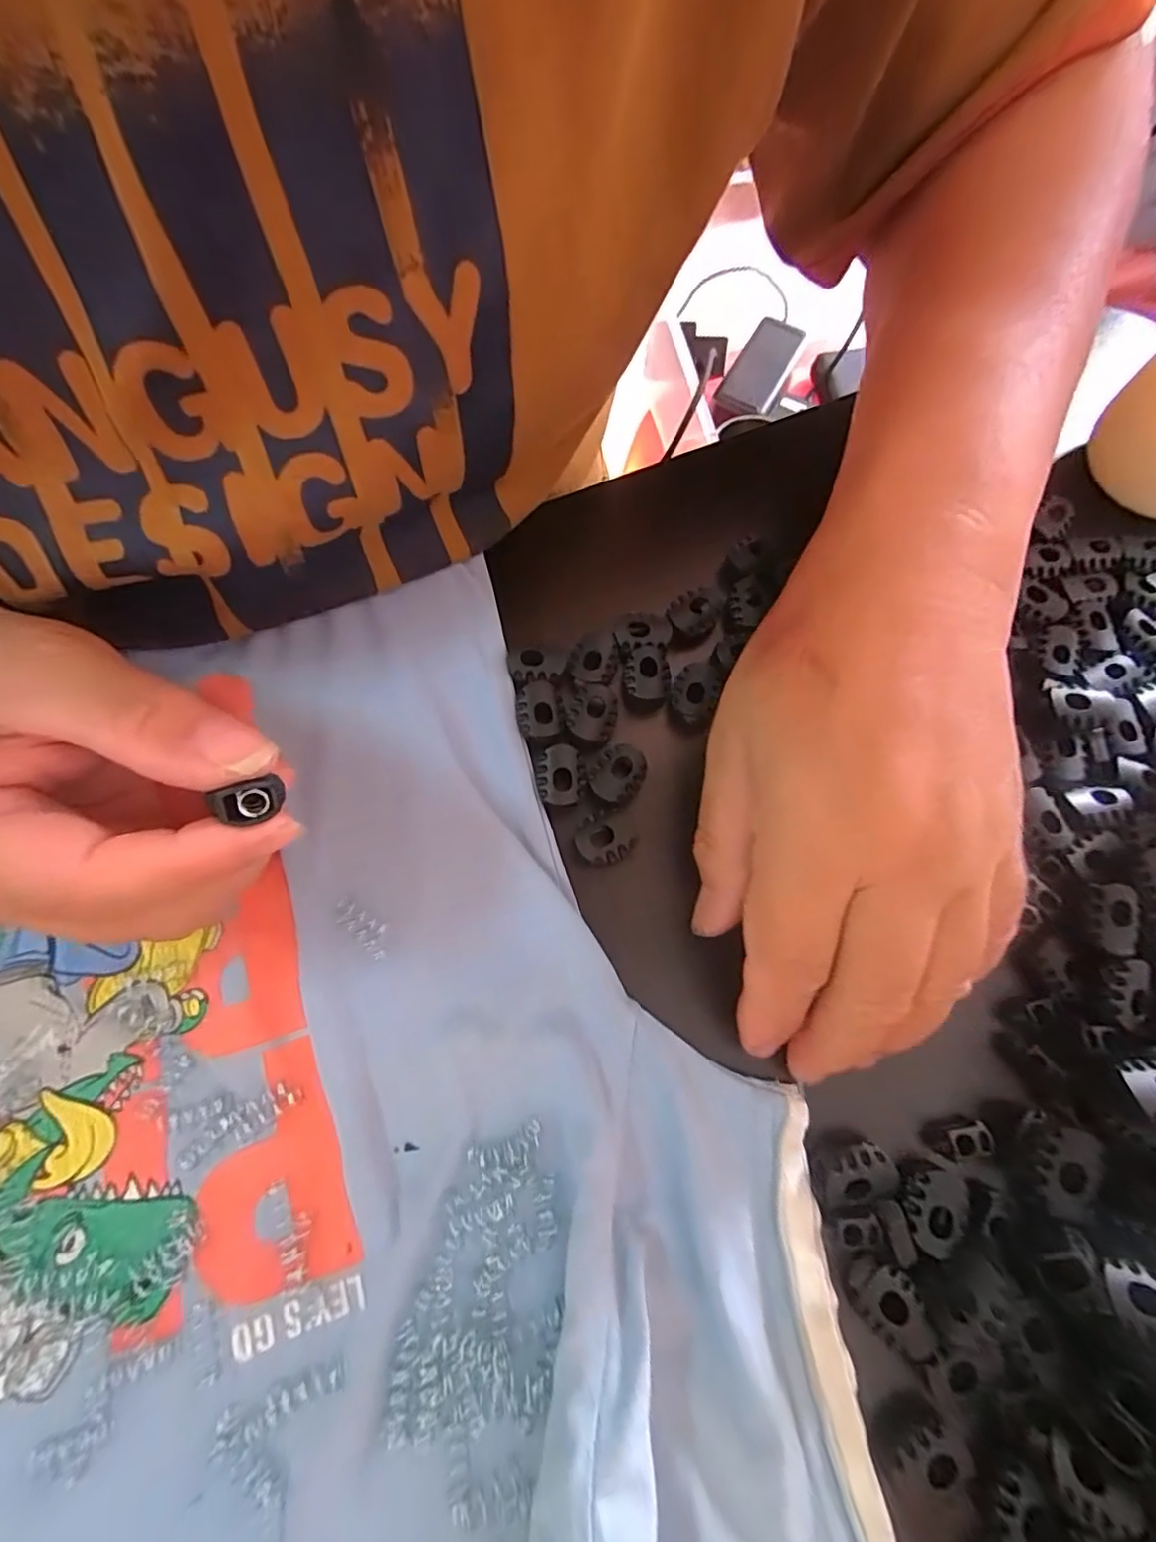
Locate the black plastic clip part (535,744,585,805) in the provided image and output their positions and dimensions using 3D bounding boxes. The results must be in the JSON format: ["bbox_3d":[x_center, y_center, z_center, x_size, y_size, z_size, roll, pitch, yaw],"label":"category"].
[{"bbox_3d":[-0.006,0.000,0.204,0.017,0.005,0.021,-2,73,0],"label":"black plastic clip part"}]

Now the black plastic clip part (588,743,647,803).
[{"bbox_3d":[0.014,0.001,0.204,0.018,0.005,0.021,32,72,9],"label":"black plastic clip part"}]

